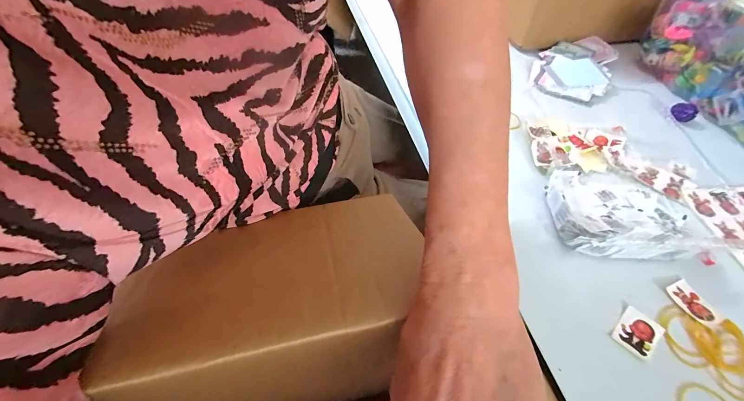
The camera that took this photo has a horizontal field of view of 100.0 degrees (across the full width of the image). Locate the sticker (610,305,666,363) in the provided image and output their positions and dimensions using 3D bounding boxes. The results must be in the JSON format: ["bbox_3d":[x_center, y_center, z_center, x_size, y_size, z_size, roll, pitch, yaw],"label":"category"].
[{"bbox_3d":[0.229,0.114,0.270,0.039,0.004,0.028,-34,61,-24],"label":"sticker"}]

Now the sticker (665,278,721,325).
[{"bbox_3d":[0.290,0.092,0.282,0.023,0.004,0.040,-10,54,-9],"label":"sticker"}]

